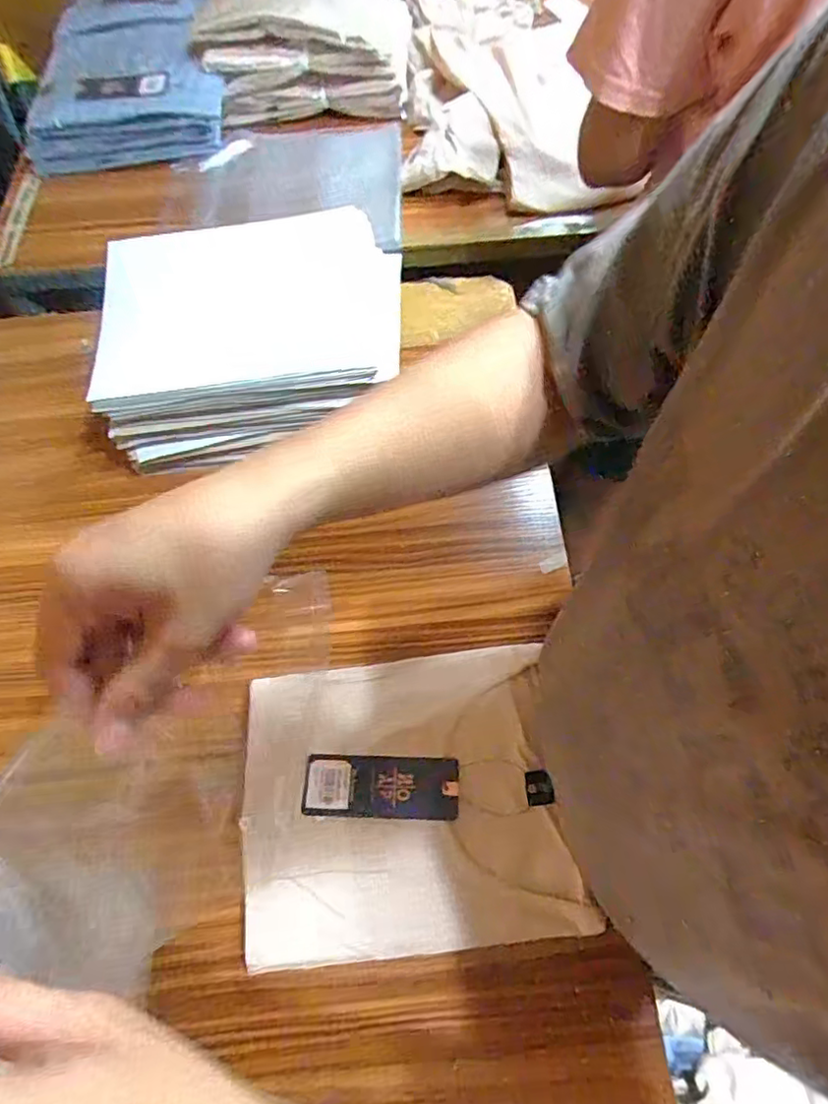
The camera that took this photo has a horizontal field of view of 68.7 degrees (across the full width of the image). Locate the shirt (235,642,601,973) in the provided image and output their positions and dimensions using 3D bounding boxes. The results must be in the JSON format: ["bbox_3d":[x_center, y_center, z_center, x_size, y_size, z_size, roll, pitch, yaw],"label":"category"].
[{"bbox_3d":[-0.004,0.193,0.479,0.254,0.034,0.213,-7,65,-2],"label":"shirt"}]

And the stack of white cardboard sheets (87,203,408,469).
[{"bbox_3d":[-0.155,-0.212,0.625,0.300,0.122,0.213,-9,64,-1],"label":"stack of white cardboard sheets"}]

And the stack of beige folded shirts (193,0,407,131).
[{"bbox_3d":[-0.151,-0.721,0.855,0.281,0.108,0.225,-4,64,1],"label":"stack of beige folded shirts"}]

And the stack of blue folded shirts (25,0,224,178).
[{"bbox_3d":[-0.405,-0.718,0.860,0.257,0.093,0.409,-8,64,-1],"label":"stack of blue folded shirts"}]

